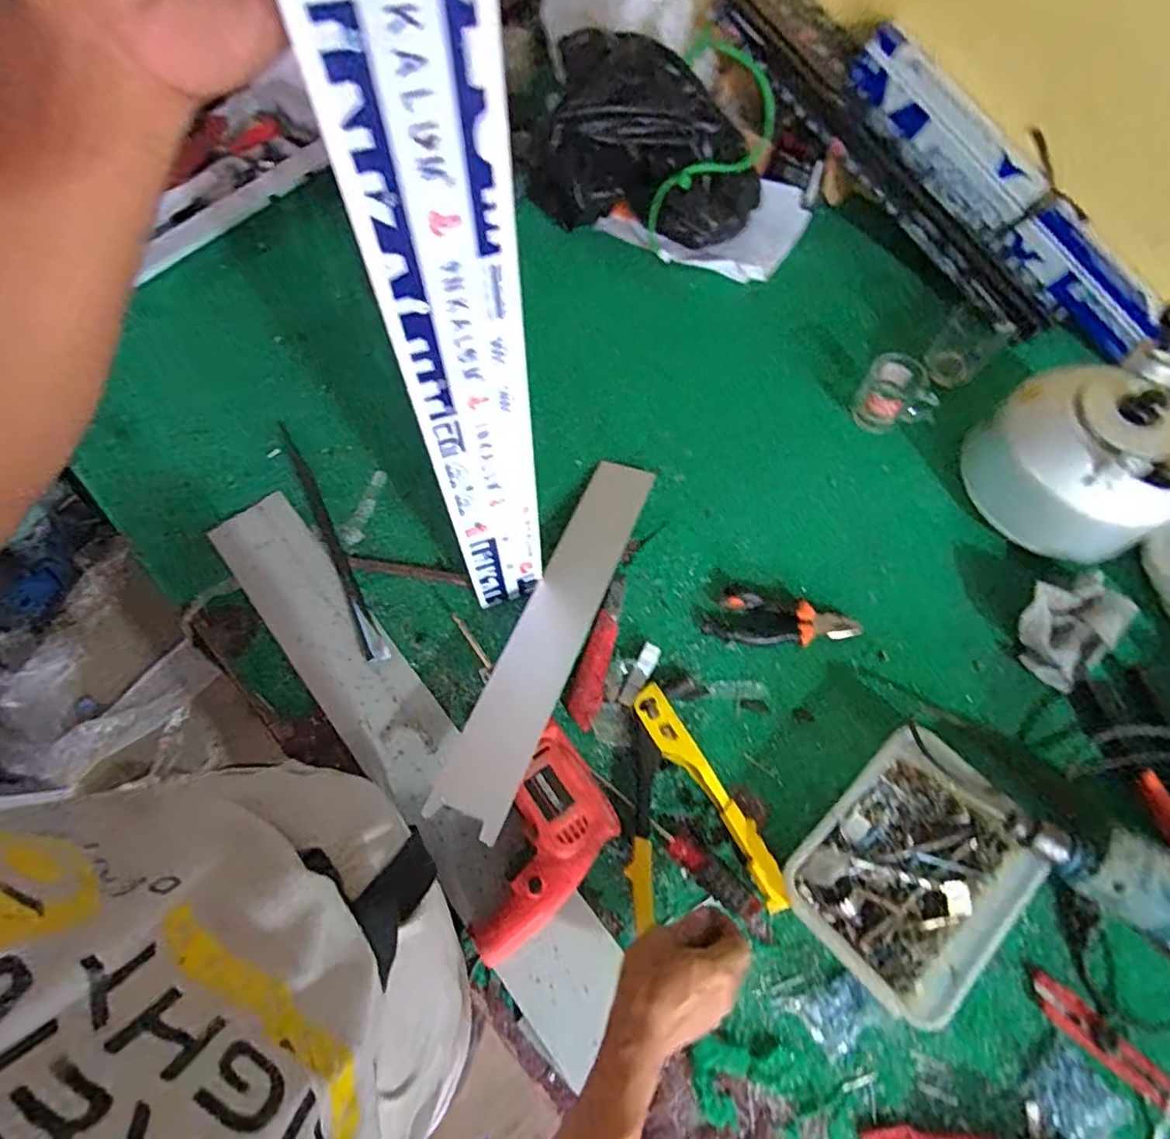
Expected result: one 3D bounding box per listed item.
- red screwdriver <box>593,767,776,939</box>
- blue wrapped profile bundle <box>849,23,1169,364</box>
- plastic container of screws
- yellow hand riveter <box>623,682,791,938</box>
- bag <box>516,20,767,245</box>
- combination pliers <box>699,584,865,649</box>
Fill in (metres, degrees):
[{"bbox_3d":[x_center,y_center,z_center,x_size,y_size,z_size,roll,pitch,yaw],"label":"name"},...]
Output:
[{"bbox_3d":[0.097,0.279,0.618,0.223,0.024,0.026,39,73,16],"label":"red screwdriver"},{"bbox_3d":[0.585,-0.509,0.855,0.068,0.071,0.576,-43,90,-15],"label":"blue wrapped profile bundle"},{"bbox_3d":[0.312,0.283,0.590,0.211,0.049,0.165,-42,72,-15],"label":"plastic container of screws"},{"bbox_3d":[0.111,0.232,0.634,0.142,0.026,0.219,-5,67,-1],"label":"yellow hand riveter"},{"bbox_3d":[0.095,-0.623,0.904,0.346,0.203,0.195,-10,67,-3],"label":"bag"},{"bbox_3d":[0.227,0.064,0.730,0.179,0.016,0.063,14,68,7],"label":"combination pliers"}]

